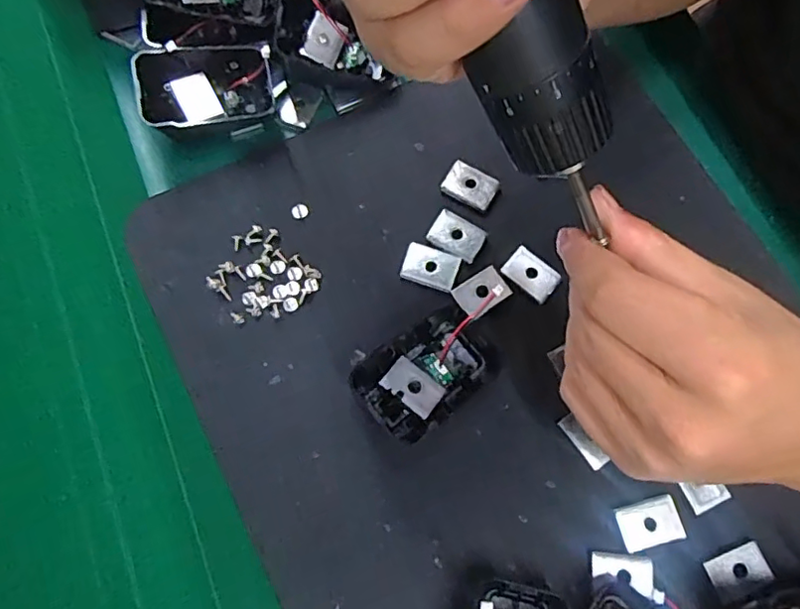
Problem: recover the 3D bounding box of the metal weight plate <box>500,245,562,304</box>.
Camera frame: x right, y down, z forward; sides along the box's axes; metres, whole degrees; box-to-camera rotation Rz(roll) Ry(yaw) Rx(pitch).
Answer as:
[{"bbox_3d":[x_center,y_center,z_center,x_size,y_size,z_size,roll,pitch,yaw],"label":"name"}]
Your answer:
[{"bbox_3d":[0.069,-0.017,0.298,0.028,0.004,0.020,43,79,11],"label":"metal weight plate"}]

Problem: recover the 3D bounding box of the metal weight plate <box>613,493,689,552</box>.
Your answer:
[{"bbox_3d":[0.117,0.101,0.266,0.029,0.005,0.019,-14,74,-4],"label":"metal weight plate"}]

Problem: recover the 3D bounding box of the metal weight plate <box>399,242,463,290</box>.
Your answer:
[{"bbox_3d":[0.016,-0.020,0.303,0.028,0.004,0.021,17,75,5],"label":"metal weight plate"}]

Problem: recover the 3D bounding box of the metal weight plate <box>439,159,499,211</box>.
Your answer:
[{"bbox_3d":[0.038,-0.065,0.315,0.029,0.004,0.019,31,76,9],"label":"metal weight plate"}]

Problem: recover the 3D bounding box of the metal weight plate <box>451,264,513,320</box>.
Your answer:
[{"bbox_3d":[0.042,-0.007,0.298,0.026,0.004,0.019,-31,76,-8],"label":"metal weight plate"}]

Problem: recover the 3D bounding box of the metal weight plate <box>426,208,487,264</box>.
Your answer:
[{"bbox_3d":[0.031,-0.037,0.307,0.028,0.004,0.021,31,77,9],"label":"metal weight plate"}]

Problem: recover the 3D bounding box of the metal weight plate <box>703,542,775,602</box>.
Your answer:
[{"bbox_3d":[0.153,0.121,0.259,0.028,0.004,0.017,-19,57,-7],"label":"metal weight plate"}]

